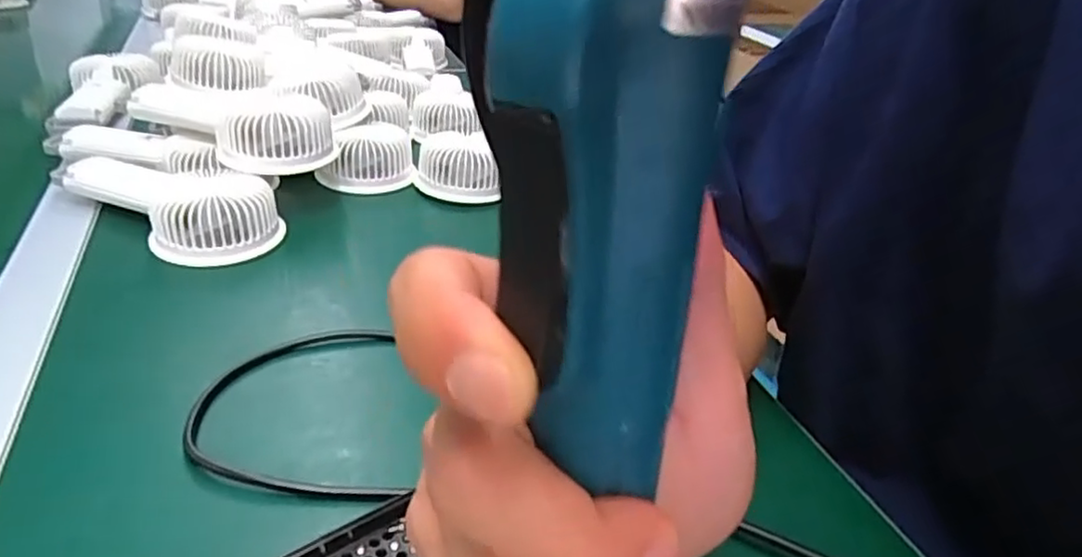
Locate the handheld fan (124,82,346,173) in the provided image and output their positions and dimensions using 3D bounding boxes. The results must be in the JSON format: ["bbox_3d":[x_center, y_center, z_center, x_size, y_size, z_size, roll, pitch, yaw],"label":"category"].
[{"bbox_3d":[-0.243,-0.129,0.535,0.161,0.052,0.090,21,36,22],"label":"handheld fan"}]

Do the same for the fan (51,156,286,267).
[{"bbox_3d":[-0.275,-0.060,0.495,0.173,0.042,0.083,22,36,24],"label":"fan"}]

